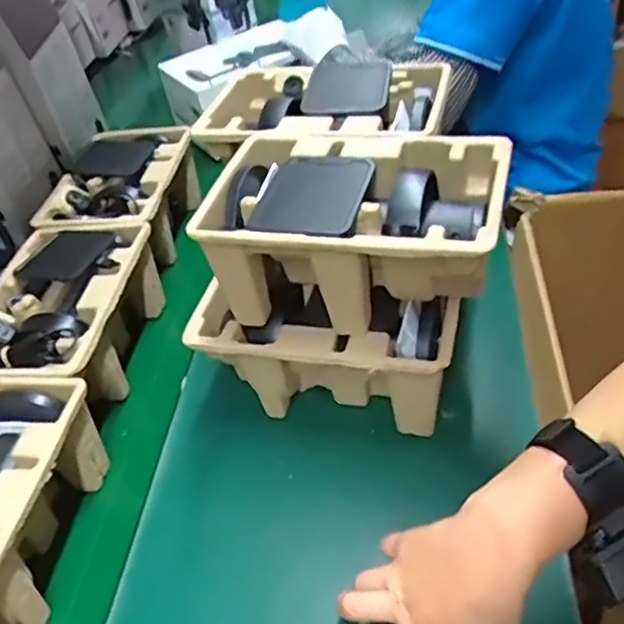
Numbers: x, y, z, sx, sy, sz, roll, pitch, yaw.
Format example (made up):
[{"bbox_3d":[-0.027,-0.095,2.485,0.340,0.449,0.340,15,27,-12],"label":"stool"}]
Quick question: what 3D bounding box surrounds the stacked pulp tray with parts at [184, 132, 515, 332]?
[{"bbox_3d":[0.038,-0.061,0.539,0.225,0.131,0.165,9,42,16],"label":"stacked pulp tray with parts"}]

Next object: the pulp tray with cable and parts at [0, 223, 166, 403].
[{"bbox_3d":[-0.260,0.012,0.675,0.153,0.103,0.230,-1,40,5],"label":"pulp tray with cable and parts"}]

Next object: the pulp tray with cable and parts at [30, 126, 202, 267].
[{"bbox_3d":[-0.244,-0.141,0.832,0.150,0.096,0.235,-2,40,4],"label":"pulp tray with cable and parts"}]

